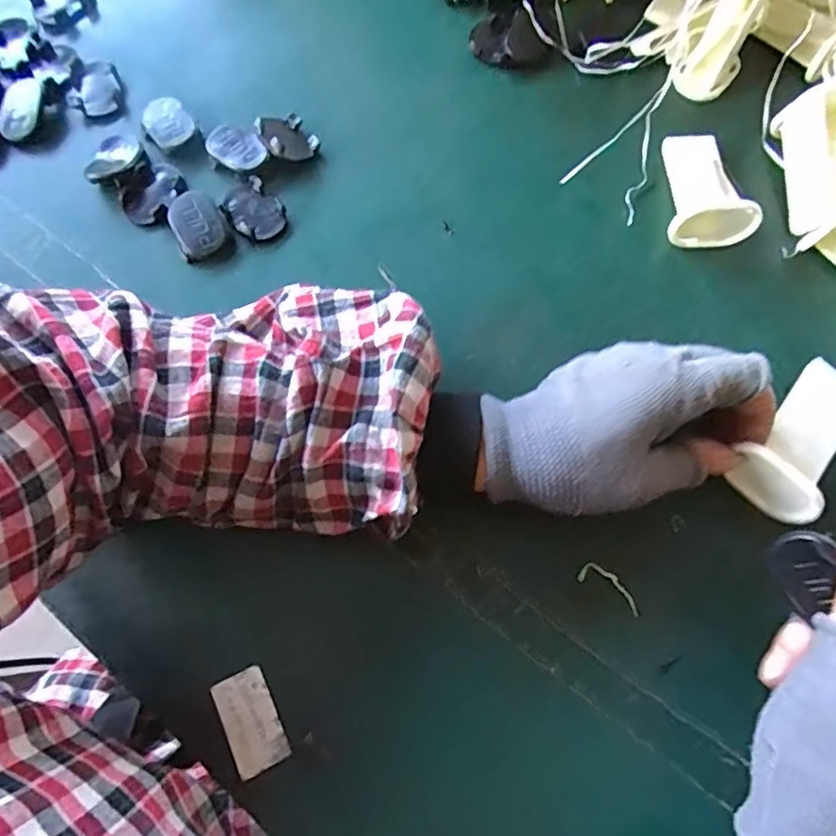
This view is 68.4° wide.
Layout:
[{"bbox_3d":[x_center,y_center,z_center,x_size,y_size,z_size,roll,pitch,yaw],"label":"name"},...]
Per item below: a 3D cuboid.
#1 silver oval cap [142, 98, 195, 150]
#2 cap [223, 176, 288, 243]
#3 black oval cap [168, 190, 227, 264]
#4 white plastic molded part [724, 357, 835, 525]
[{"bbox_3d":[-0.158,-0.186,0.389,0.027,0.010,0.032,-28,73,-8],"label":"silver oval cap"},{"bbox_3d":[-0.099,-0.125,0.372,0.031,0.008,0.042,-36,75,-10],"label":"cap"},{"bbox_3d":[-0.132,-0.115,0.368,0.029,0.010,0.039,-26,73,-7],"label":"black oval cap"},{"bbox_3d":[0.188,0.008,0.298,0.037,0.020,0.087,36,68,12],"label":"white plastic molded part"}]

